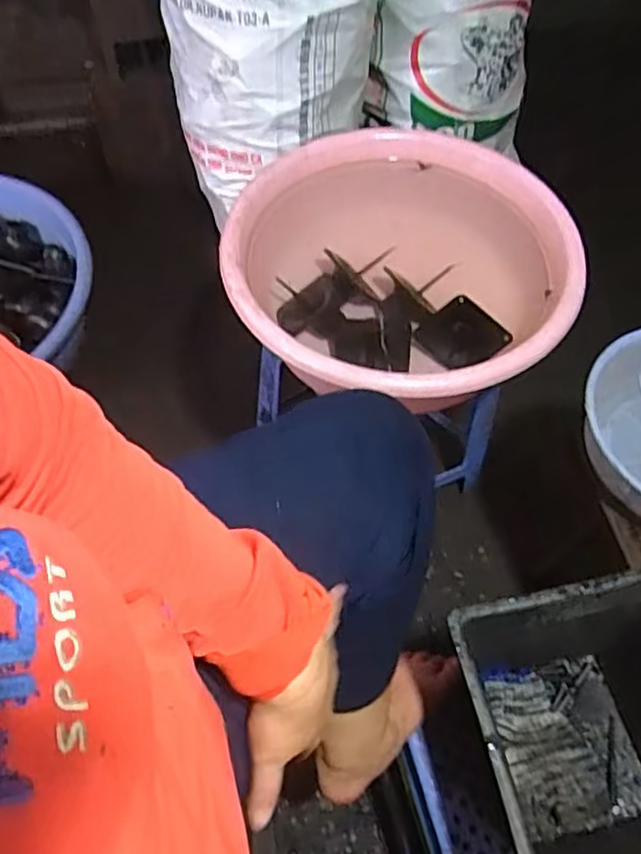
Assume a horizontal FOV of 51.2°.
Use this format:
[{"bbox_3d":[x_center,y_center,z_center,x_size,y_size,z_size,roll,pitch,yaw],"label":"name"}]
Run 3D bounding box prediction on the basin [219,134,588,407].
[{"bbox_3d":[0.105,-0.184,0.877,0.410,0.165,0.437,1,60,-2],"label":"basin"}]

